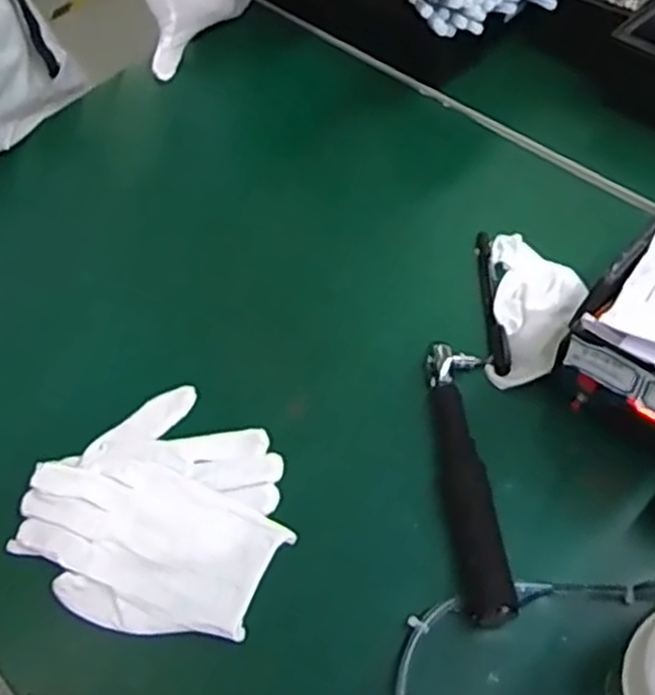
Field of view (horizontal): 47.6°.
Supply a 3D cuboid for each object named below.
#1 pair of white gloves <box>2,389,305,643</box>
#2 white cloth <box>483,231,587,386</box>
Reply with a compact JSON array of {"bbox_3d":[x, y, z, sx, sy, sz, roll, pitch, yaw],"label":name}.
[{"bbox_3d":[-0.113,0.111,0.511,0.174,0.012,0.156,23,61,19],"label":"pair of white gloves"},{"bbox_3d":[0.161,-0.035,0.572,0.066,0.026,0.138,5,57,9],"label":"white cloth"}]

